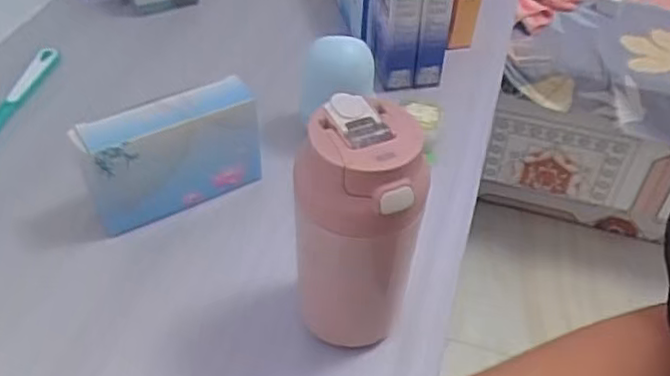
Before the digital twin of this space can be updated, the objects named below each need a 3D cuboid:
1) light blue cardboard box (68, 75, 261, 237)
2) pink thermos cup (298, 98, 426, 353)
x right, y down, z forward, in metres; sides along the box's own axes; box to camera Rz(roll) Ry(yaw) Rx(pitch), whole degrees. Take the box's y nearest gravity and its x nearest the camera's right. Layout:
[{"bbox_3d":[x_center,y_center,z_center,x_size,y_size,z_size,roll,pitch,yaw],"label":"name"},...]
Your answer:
[{"bbox_3d":[-0.131,-0.029,0.544,0.153,0.089,0.041,-21,49,-23],"label":"light blue cardboard box"},{"bbox_3d":[0.011,0.030,0.427,0.076,0.161,0.067,6,44,3],"label":"pink thermos cup"}]

